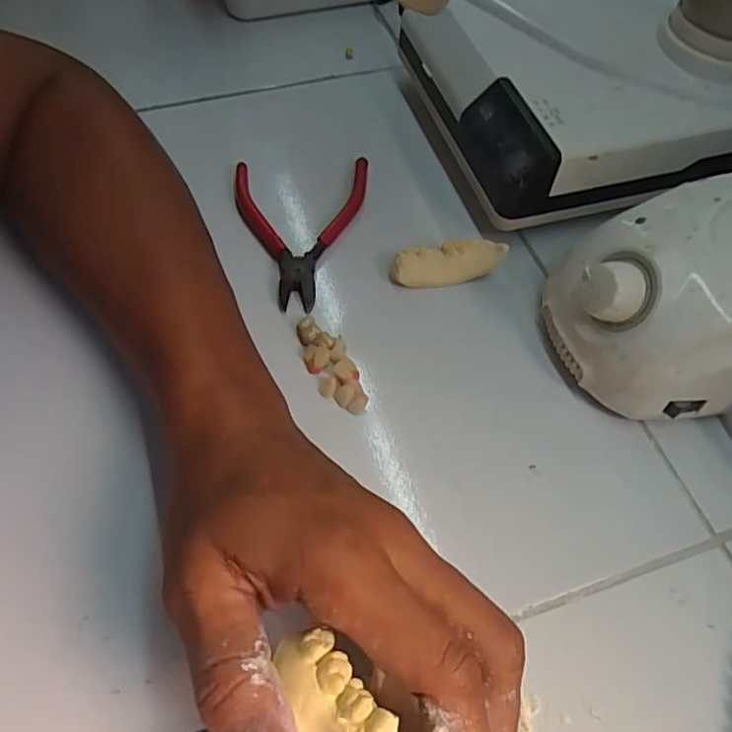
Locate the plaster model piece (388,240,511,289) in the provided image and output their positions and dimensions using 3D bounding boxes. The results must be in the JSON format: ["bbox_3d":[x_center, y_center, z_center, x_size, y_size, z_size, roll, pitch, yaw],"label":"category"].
[{"bbox_3d":[0.047,-0.060,0.336,0.064,0.022,0.016,-9,60,-8],"label":"plaster model piece"}]

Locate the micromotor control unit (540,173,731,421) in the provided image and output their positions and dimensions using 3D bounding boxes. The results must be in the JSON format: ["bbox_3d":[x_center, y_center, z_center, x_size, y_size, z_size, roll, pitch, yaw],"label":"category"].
[{"bbox_3d":[0.171,-0.032,0.286,0.131,0.081,0.095,-12,60,-9],"label":"micromotor control unit"}]

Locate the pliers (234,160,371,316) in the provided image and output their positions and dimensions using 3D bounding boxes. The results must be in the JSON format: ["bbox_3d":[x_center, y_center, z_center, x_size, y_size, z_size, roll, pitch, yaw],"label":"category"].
[{"bbox_3d":[-0.039,-0.082,0.347,0.083,0.013,0.109,-2,59,-4],"label":"pliers"}]

